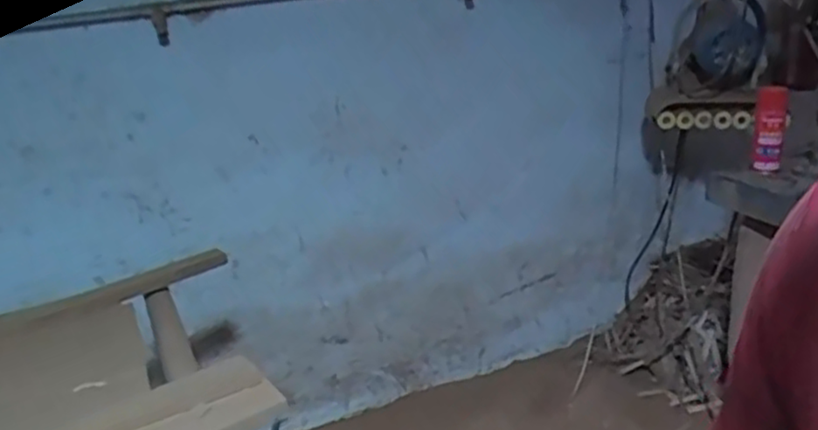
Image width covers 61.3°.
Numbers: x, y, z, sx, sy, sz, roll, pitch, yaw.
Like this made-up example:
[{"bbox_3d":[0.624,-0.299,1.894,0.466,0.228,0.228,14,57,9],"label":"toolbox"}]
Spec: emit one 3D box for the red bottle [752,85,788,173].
[{"bbox_3d":[0.850,-0.197,1.632,0.062,0.191,0.054,7,23,31],"label":"red bottle"}]

